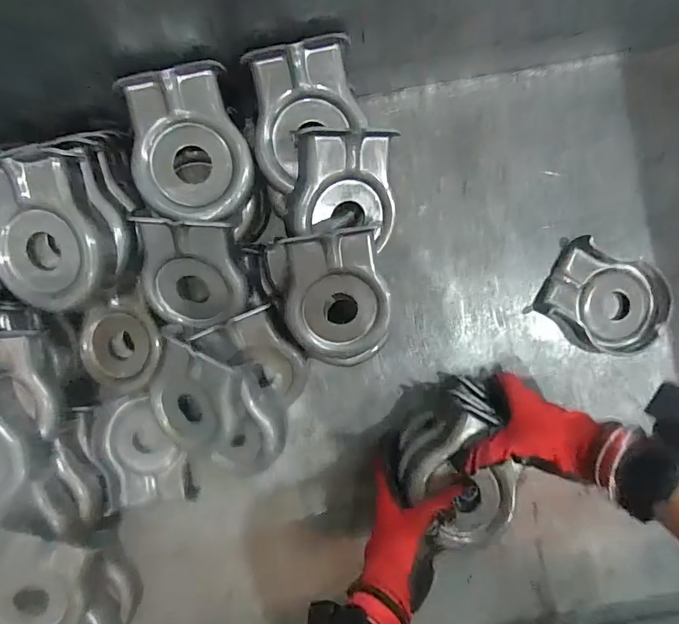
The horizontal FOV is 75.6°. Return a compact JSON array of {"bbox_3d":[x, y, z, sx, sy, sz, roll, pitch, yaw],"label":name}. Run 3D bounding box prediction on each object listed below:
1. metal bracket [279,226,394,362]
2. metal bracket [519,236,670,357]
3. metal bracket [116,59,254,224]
[{"bbox_3d":[-0.003,-0.016,0.398,0.090,0.032,0.118,-10,114,0],"label":"metal bracket"},{"bbox_3d":[0.288,-0.010,0.476,0.130,0.023,0.102,27,91,0],"label":"metal bracket"},{"bbox_3d":[-0.127,-0.137,0.362,0.094,0.027,0.120,-11,92,1],"label":"metal bracket"}]

